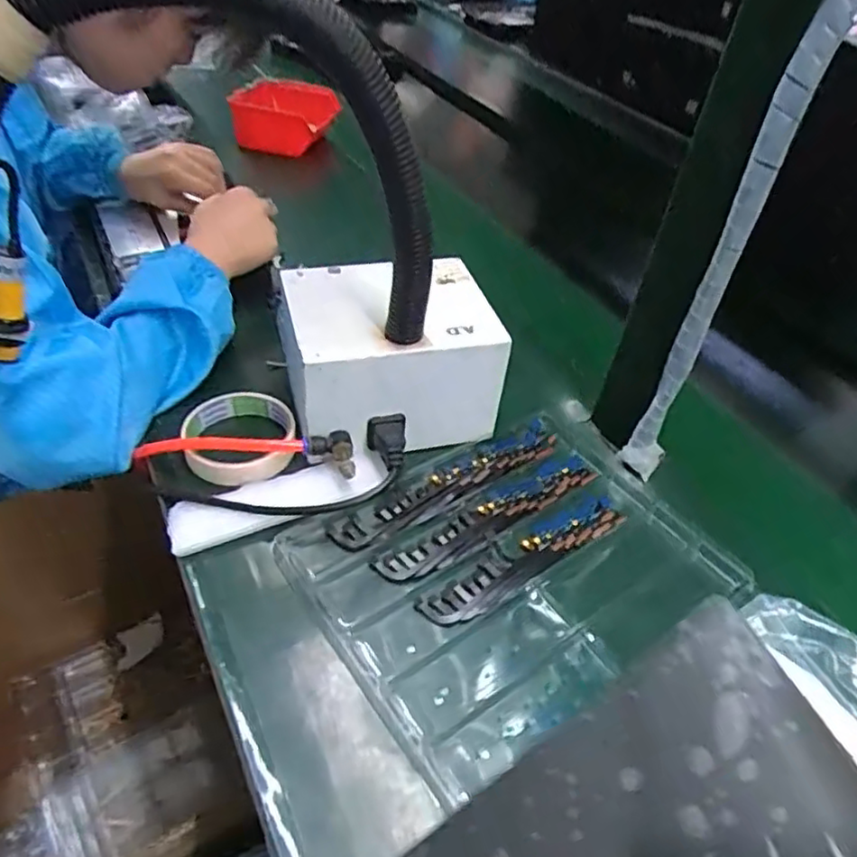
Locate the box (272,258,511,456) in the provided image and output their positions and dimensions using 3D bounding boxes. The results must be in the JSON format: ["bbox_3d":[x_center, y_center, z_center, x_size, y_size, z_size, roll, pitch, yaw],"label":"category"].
[{"bbox_3d":[-0.036,-0.059,0.530,0.158,0.103,0.130,-9,46,-18],"label":"box"}]

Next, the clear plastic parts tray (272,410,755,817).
[{"bbox_3d":[0.059,0.092,0.454,0.264,0.014,0.207,-21,49,-27],"label":"clear plastic parts tray"}]

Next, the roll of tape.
[{"bbox_3d":[-0.148,0.005,0.510,0.082,0.023,0.089,-6,45,-16],"label":"roll of tape"}]

